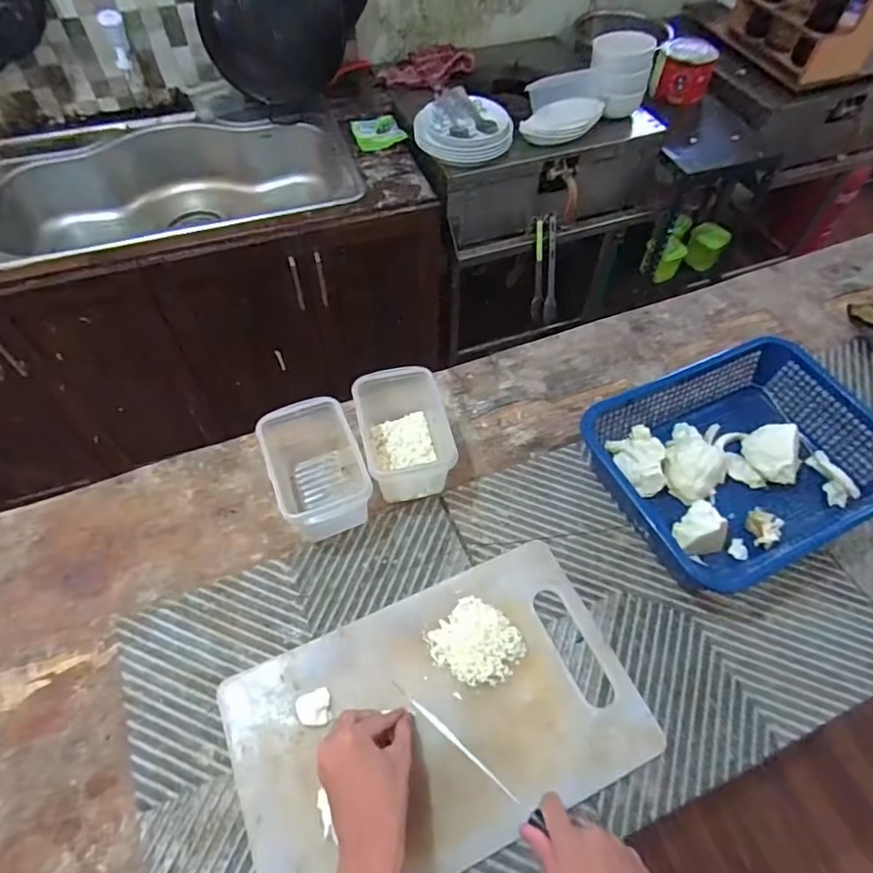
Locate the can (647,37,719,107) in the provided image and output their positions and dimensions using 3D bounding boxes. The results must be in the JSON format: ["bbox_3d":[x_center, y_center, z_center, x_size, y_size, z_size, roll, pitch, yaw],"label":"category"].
[{"bbox_3d":[0.650,-0.959,1.463,0.139,0.124,0.153,25,59,16],"label":"can"}]

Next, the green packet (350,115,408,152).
[{"bbox_3d":[-0.145,-0.751,1.372,0.112,0.025,0.129,-15,58,-9],"label":"green packet"}]

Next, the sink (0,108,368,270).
[{"bbox_3d":[-0.632,-0.581,1.410,0.826,0.236,0.521,-17,58,-12],"label":"sink"}]

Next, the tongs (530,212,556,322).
[{"bbox_3d":[0.279,-0.423,1.443,0.064,0.272,0.038,-10,37,-6],"label":"tongs"}]

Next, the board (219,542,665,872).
[{"bbox_3d":[-0.001,0.284,0.571,0.393,0.018,0.245,-21,61,-14],"label":"board"}]

